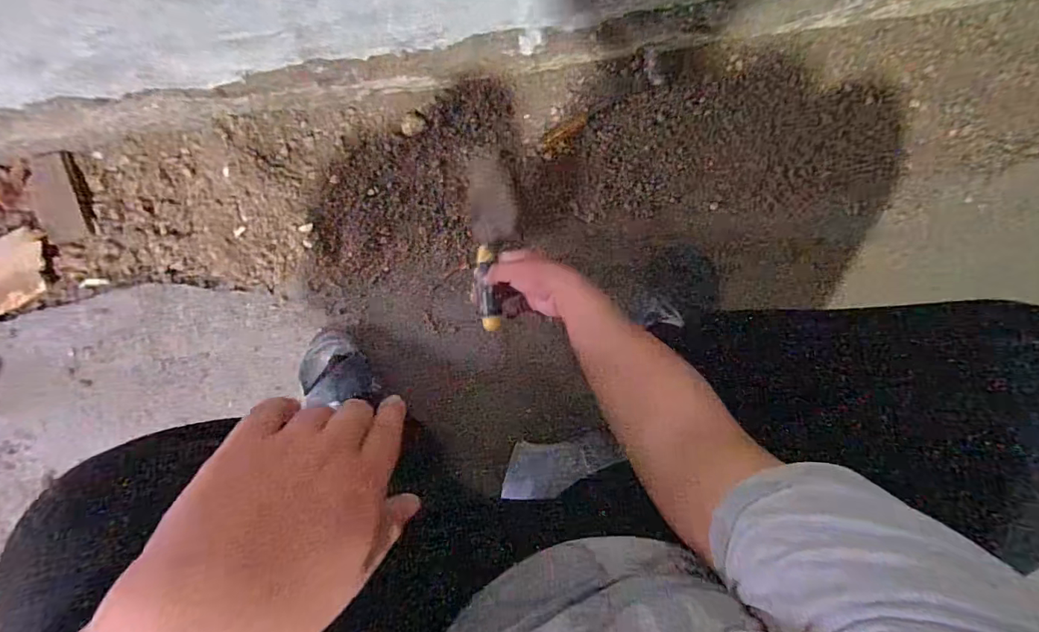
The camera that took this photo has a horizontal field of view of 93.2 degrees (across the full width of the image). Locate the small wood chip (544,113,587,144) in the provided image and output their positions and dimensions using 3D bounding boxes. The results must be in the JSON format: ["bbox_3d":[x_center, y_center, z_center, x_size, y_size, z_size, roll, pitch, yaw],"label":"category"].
[{"bbox_3d":[0.075,-0.303,0.795,0.077,0.008,0.019,-30,92,-3],"label":"small wood chip"}]

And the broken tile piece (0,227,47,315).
[{"bbox_3d":[-0.805,-0.061,0.755,0.145,0.016,0.113,-26,83,-10],"label":"broken tile piece"}]

